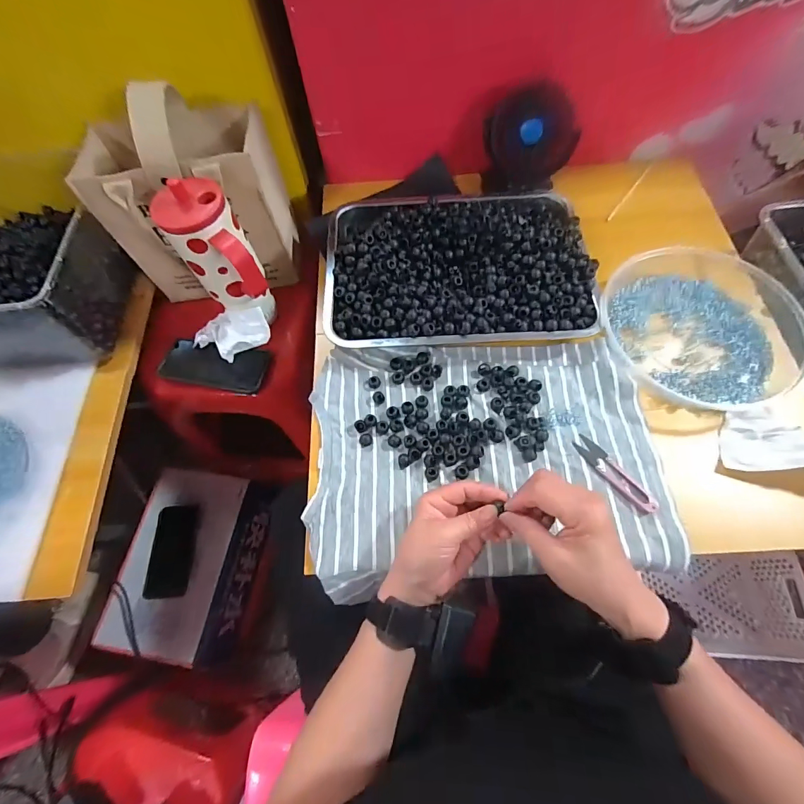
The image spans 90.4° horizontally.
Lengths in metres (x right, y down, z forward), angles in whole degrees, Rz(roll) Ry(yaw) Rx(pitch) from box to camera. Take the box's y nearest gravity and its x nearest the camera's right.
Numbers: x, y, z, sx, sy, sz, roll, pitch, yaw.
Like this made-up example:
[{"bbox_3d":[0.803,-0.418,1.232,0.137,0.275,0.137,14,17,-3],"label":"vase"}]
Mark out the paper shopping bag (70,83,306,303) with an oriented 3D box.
[{"bbox_3d":[-0.295,-0.298,0.584,0.229,0.261,0.167,-1,66,3],"label":"paper shopping bag"}]

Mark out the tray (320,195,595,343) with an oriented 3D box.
[{"bbox_3d":[0.070,-0.192,0.535,0.333,0.059,0.257,-4,66,2],"label":"tray"}]

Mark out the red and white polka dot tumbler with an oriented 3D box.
[{"bbox_3d":[-0.231,-0.177,0.533,0.083,0.193,0.110,-34,69,-11],"label":"red and white polka dot tumbler"}]

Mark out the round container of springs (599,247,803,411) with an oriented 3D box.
[{"bbox_3d":[0.367,-0.106,0.493,0.238,0.033,0.228,-1,66,3],"label":"round container of springs"}]

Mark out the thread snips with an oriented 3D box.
[{"bbox_3d":[0.232,0.078,0.434,0.022,0.011,0.103,-34,69,-11],"label":"thread snips"}]

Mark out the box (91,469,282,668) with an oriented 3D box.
[{"bbox_3d":[-0.411,0.322,0.815,0.217,0.143,0.324,7,67,6],"label":"box"}]

